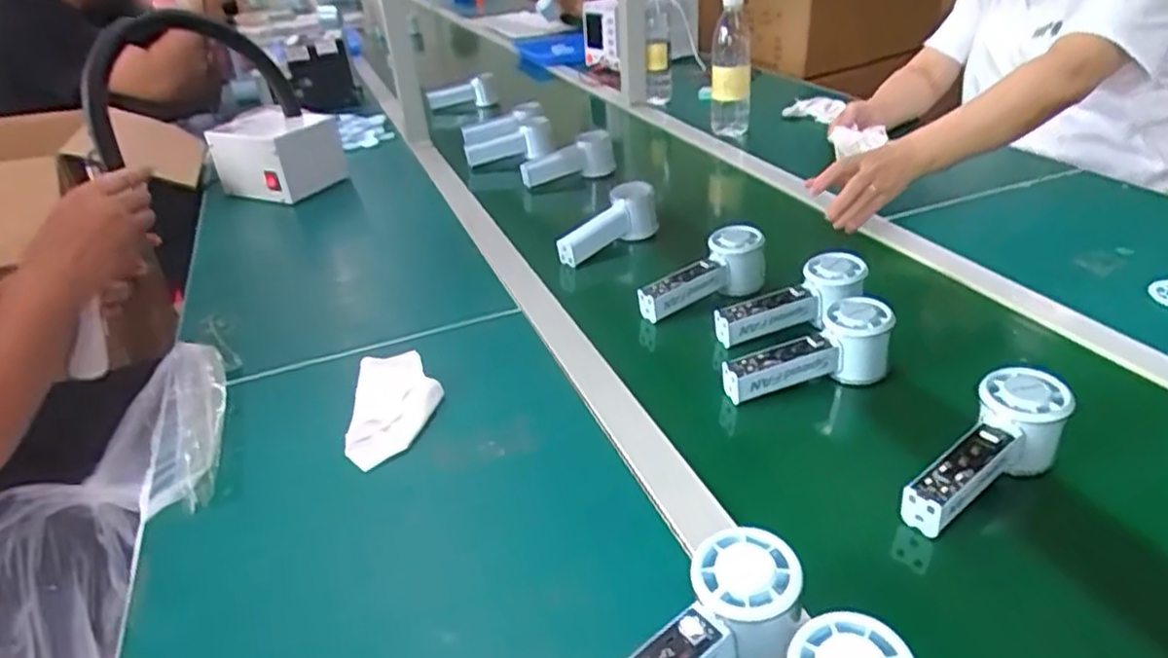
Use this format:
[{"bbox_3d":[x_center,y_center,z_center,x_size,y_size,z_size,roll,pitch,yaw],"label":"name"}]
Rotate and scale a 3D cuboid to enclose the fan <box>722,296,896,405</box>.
[{"bbox_3d":[0.191,0.018,0.639,0.149,0.062,0.053,-9,31,-6],"label":"fan"}]

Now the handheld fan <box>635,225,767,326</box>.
[{"bbox_3d":[0.126,-0.055,0.774,0.151,0.063,0.057,-29,38,-34],"label":"handheld fan"}]

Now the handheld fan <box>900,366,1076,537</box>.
[{"bbox_3d":[0.280,0.092,0.519,0.148,0.057,0.052,-33,38,-16],"label":"handheld fan"}]

